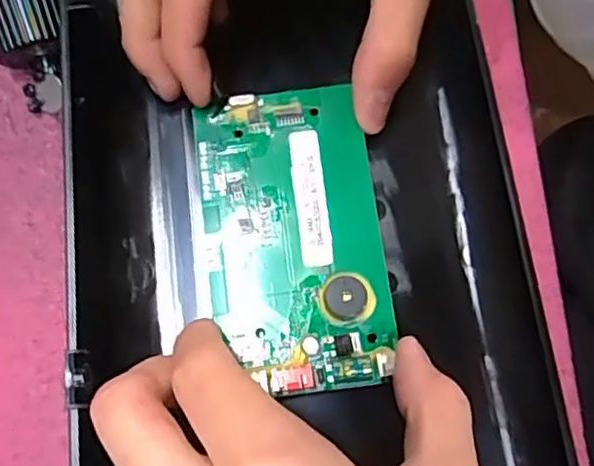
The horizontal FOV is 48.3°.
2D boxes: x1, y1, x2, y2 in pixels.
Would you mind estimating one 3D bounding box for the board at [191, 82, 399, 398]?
[{"bbox_3d":[-0.002,-0.001,0.225,0.059,0.009,0.104,-7,74,-2],"label":"board"}]

